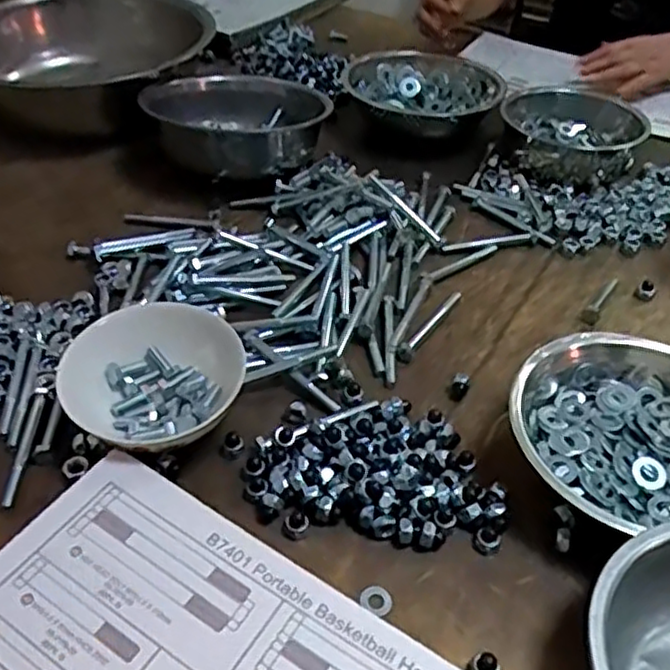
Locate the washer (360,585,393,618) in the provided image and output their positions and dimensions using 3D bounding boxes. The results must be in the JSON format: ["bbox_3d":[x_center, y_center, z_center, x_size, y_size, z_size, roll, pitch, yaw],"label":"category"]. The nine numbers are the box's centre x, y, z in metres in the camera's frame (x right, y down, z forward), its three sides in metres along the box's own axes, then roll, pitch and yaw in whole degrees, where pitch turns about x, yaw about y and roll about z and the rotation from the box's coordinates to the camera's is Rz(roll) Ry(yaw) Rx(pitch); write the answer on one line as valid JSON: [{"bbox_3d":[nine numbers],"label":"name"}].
[{"bbox_3d":[0.026,0.166,0.433,0.019,0.004,0.020,8,43,-8],"label":"washer"}]

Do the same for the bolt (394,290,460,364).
[{"bbox_3d":[0.090,-0.011,0.627,0.014,0.009,0.115,27,46,24],"label":"bolt"}]

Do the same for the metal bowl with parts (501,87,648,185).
[{"bbox_3d":[0.306,-0.246,0.860,0.162,0.071,0.132,-8,42,-14],"label":"metal bowl with parts"}]

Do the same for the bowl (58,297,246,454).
[{"bbox_3d":[-0.131,0.033,0.515,0.130,0.062,0.119,27,46,24],"label":"bowl"}]

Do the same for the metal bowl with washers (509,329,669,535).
[{"bbox_3d":[0.225,0.070,0.509,0.176,0.066,0.162,2,41,-2],"label":"metal bowl with washers"}]

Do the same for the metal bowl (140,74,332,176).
[{"bbox_3d":[-0.114,-0.252,0.823,0.190,0.068,0.189,2,41,-2],"label":"metal bowl"}]

